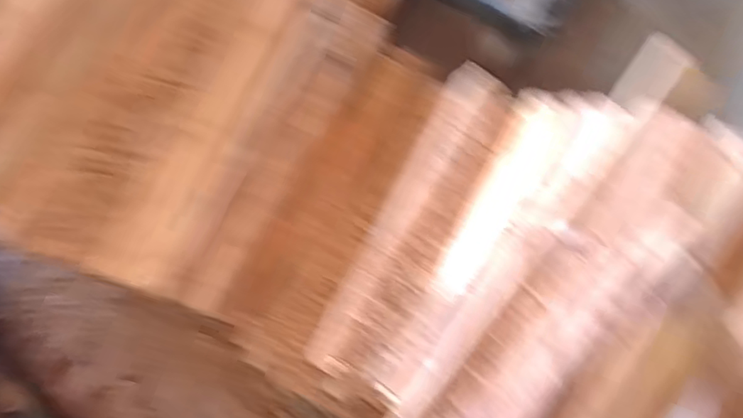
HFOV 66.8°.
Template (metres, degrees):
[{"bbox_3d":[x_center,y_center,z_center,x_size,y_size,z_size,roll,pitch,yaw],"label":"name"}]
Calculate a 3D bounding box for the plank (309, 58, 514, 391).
[{"bbox_3d":[0.066,0.017,0.815,0.116,0.050,0.494,26,77,7],"label":"plank"}]

